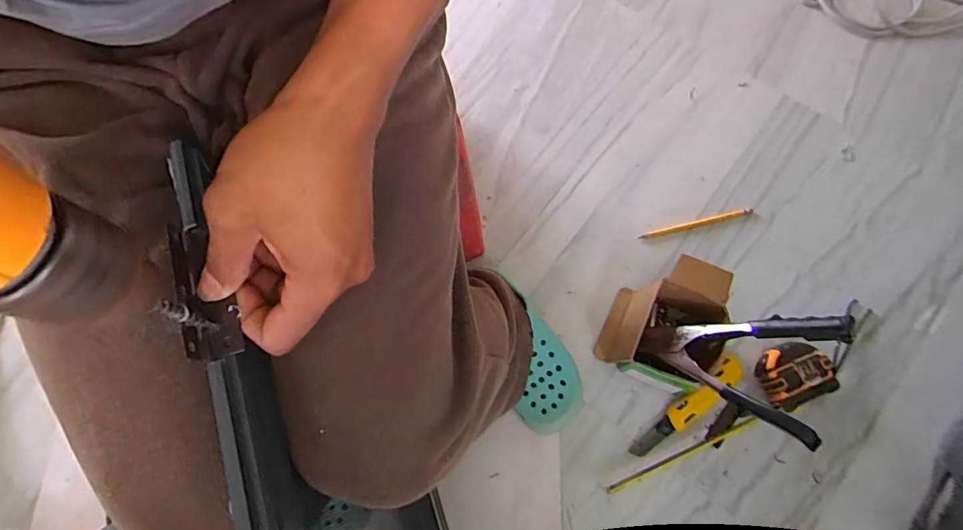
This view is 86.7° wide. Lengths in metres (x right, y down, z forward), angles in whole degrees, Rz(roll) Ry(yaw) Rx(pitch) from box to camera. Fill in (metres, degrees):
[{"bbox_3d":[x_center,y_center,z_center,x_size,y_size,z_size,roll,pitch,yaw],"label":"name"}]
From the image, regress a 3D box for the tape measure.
[{"bbox_3d":[0.322,0.201,0.702,0.349,0.042,0.091,-22,72,-3],"label":"tape measure"}]

